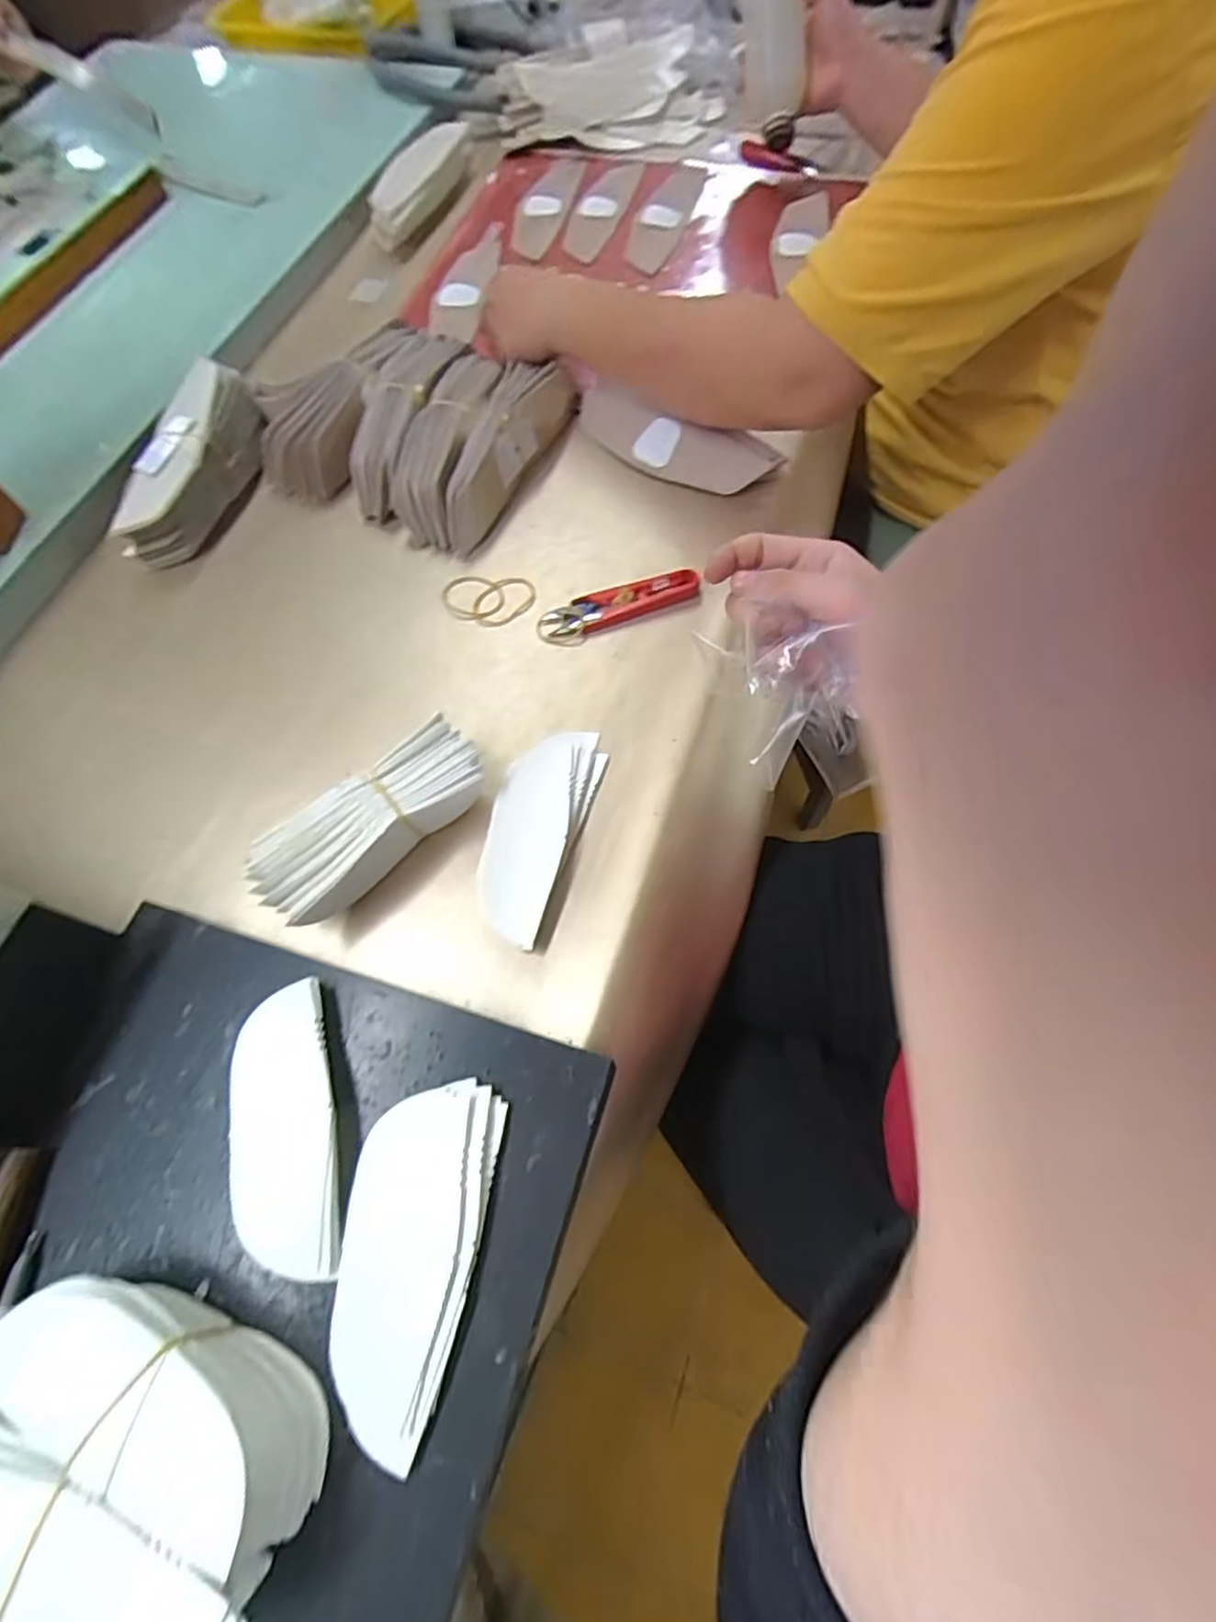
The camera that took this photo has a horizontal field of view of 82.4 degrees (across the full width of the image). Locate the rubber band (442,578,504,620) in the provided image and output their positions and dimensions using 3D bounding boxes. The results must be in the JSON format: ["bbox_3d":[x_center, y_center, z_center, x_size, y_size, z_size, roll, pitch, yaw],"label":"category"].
[{"bbox_3d":[-0.105,-0.165,0.537,0.046,0.004,0.044,-1,66,2],"label":"rubber band"}]

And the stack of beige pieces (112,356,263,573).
[{"bbox_3d":[-0.332,-0.281,0.564,0.066,0.058,0.175,12,67,7],"label":"stack of beige pieces"}]

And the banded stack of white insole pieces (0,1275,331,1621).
[{"bbox_3d":[-0.200,0.268,0.286,0.145,0.044,0.108,10,66,6],"label":"banded stack of white insole pieces"}]

